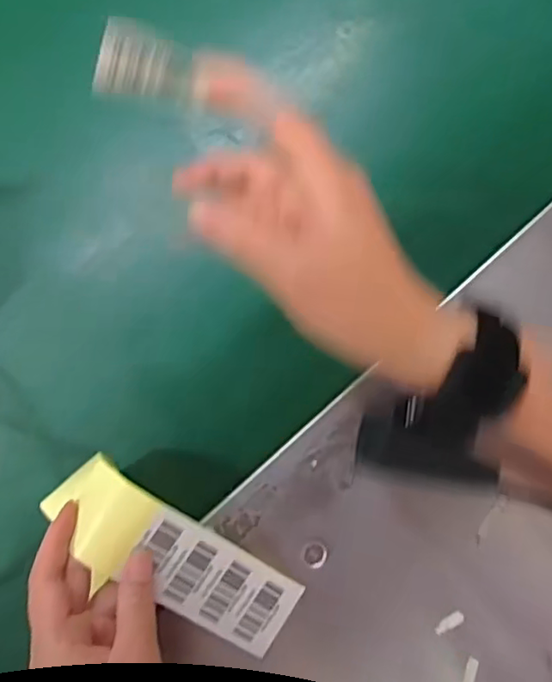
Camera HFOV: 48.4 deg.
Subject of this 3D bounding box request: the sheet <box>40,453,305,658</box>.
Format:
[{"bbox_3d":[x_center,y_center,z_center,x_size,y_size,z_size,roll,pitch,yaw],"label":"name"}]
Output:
[{"bbox_3d":[-0.060,0.132,0.369,0.157,0.019,0.053,36,83,-9],"label":"sheet"}]

